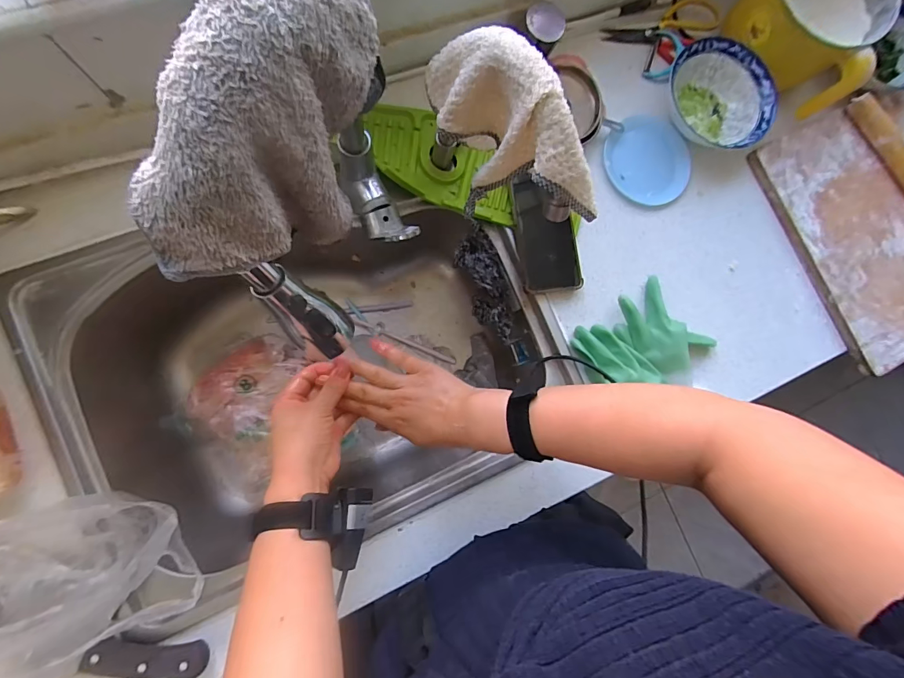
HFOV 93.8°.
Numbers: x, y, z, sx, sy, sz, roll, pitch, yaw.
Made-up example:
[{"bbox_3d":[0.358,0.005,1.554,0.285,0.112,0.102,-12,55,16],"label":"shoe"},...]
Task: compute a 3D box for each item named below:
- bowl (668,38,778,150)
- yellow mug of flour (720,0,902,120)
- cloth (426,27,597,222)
[{"bbox_3d":[0.358,-0.322,0.569,0.123,0.050,0.143,-26,89,-11],"label":"bowl"},{"bbox_3d":[0.465,-0.418,0.555,0.170,0.117,0.148,35,82,-5],"label":"yellow mug of flour"},{"bbox_3d":[0.039,-0.169,0.348,0.048,0.126,0.186,-36,91,-11],"label":"cloth"}]

